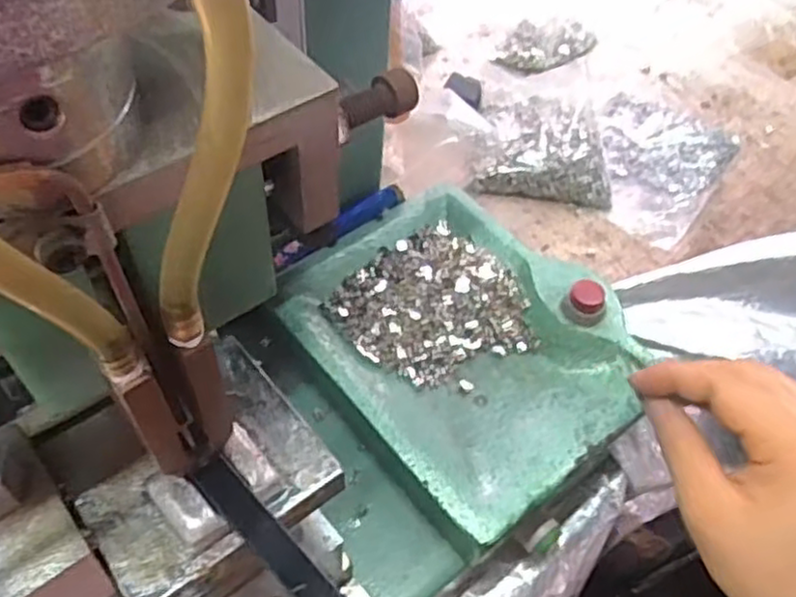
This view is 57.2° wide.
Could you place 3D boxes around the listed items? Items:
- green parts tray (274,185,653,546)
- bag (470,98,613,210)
[{"bbox_3d":[0.039,0.024,0.435,0.168,0.021,0.197,-34,64,-23],"label":"green parts tray"},{"bbox_3d":[0.133,-0.148,0.675,0.126,0.043,0.150,5,55,1],"label":"bag"}]

